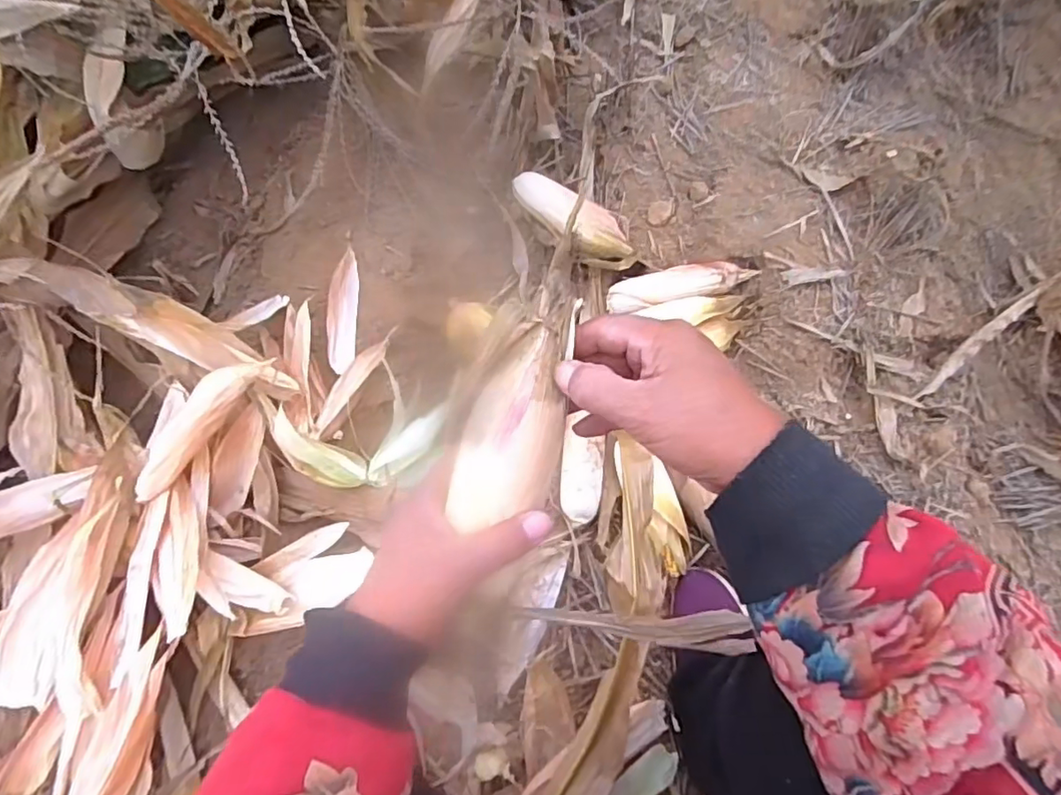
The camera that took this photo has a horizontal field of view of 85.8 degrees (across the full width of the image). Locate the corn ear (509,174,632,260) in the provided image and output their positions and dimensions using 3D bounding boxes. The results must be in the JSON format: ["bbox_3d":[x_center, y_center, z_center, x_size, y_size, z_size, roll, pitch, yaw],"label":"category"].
[{"bbox_3d":[0.065,-0.287,0.891,0.233,0.055,0.071,41,75,13],"label":"corn ear"}]

